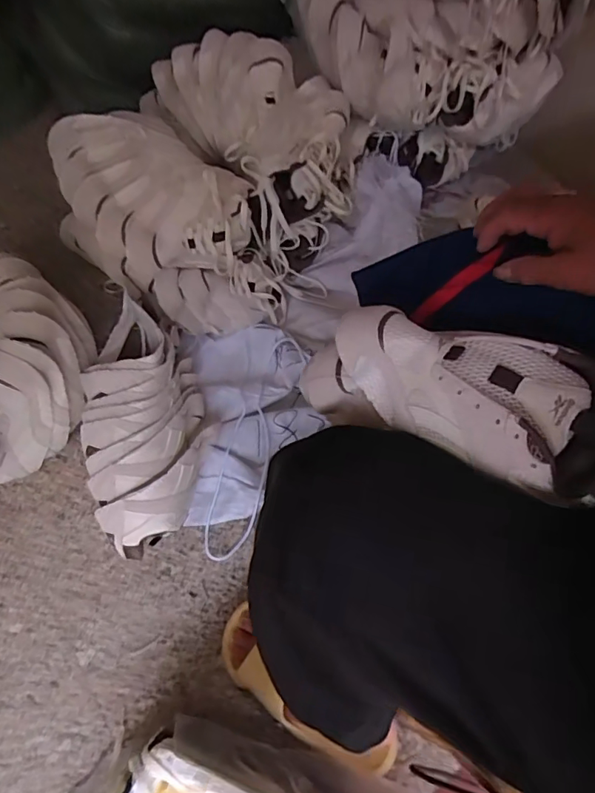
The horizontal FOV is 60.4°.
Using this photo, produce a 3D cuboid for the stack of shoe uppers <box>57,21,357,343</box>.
[{"bbox_3d":[-0.148,-0.352,0.839,0.364,0.262,0.417,34,67,15],"label":"stack of shoe uppers"}]

